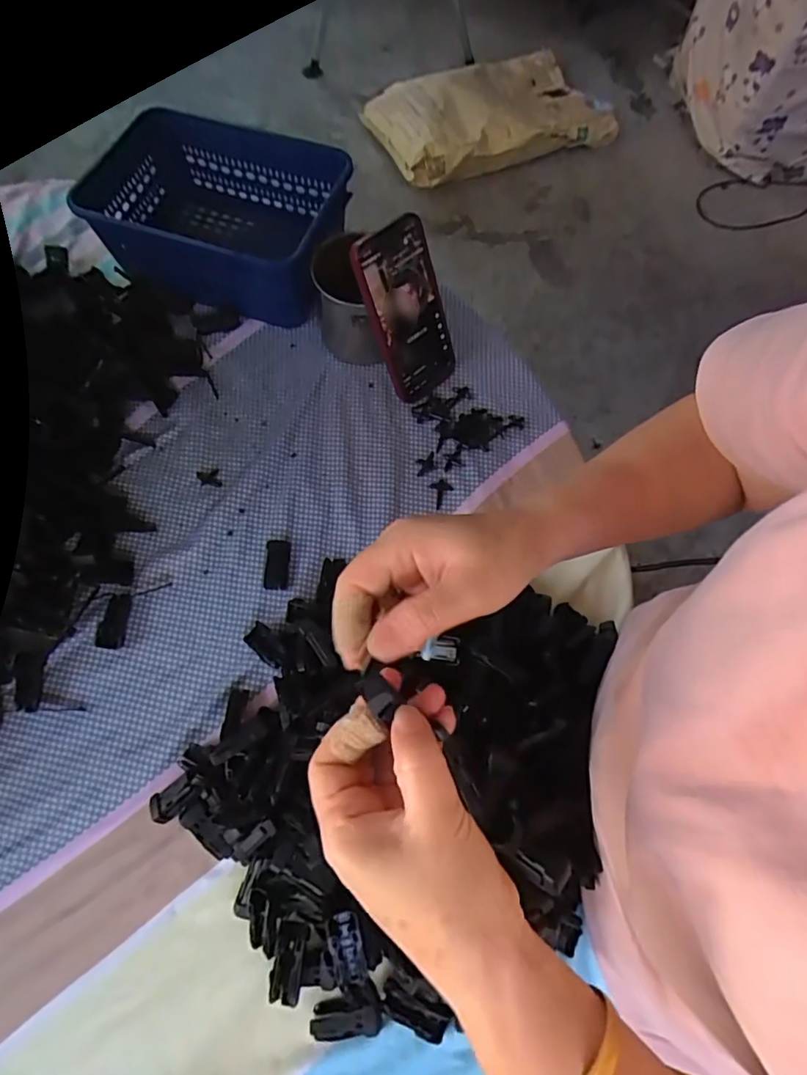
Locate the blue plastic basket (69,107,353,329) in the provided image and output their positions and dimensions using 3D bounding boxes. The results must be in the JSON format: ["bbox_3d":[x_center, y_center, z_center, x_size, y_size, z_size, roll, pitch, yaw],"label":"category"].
[{"bbox_3d":[-0.183,-0.339,0.587,0.250,0.096,0.180,19,68,5],"label":"blue plastic basket"}]

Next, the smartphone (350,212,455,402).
[{"bbox_3d":[0.005,-0.210,0.526,0.072,0.159,0.017,-43,48,-17],"label":"smartphone"}]

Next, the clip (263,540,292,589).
[{"bbox_3d":[-0.113,0.023,0.499,0.021,0.009,0.046,1,68,-3],"label":"clip"}]

